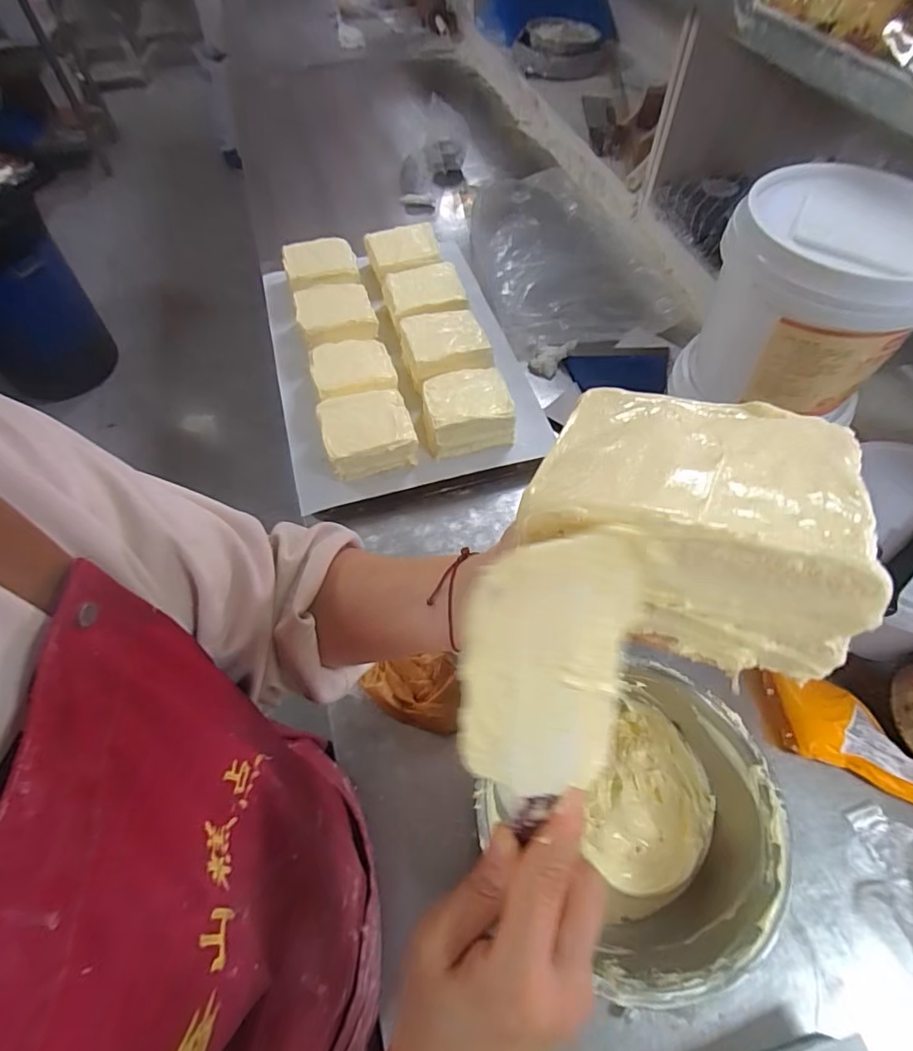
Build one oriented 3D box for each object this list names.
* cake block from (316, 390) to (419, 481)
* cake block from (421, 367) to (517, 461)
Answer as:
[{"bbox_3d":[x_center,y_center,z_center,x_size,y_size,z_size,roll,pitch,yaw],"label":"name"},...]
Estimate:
[{"bbox_3d":[-0.129,-0.134,0.774,0.126,0.060,0.112,-15,59,-8],"label":"cake block"},{"bbox_3d":[0.014,-0.172,0.796,0.128,0.062,0.119,-10,58,-6],"label":"cake block"}]

